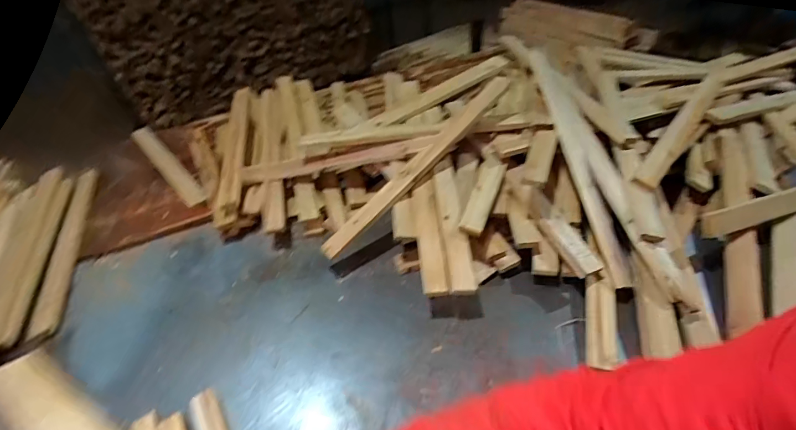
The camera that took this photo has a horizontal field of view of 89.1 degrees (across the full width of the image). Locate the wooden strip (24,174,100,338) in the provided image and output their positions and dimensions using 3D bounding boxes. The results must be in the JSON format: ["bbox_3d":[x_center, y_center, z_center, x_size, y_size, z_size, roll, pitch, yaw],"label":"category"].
[{"bbox_3d":[-0.701,0.042,0.870,0.049,0.028,0.524,-18,43,-14],"label":"wooden strip"}]

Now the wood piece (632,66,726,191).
[{"bbox_3d":[0.595,-0.193,0.832,0.039,0.034,0.530,29,52,32],"label":"wood piece"}]

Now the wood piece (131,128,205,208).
[{"bbox_3d":[-0.617,-0.142,1.064,0.051,0.021,0.453,-32,49,-27],"label":"wood piece"}]

